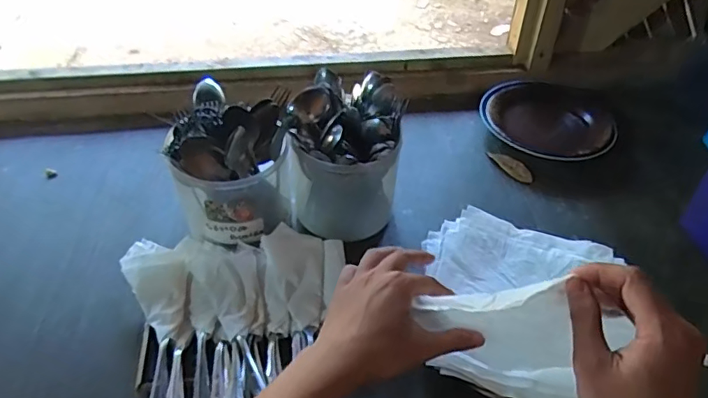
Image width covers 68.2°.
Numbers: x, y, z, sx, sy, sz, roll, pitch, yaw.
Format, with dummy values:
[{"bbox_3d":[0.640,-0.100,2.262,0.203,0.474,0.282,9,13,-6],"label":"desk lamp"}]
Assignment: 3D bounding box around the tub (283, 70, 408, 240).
[{"bbox_3d":[-0.011,-0.052,0.670,0.129,0.176,0.145,11,45,9],"label":"tub"}]

